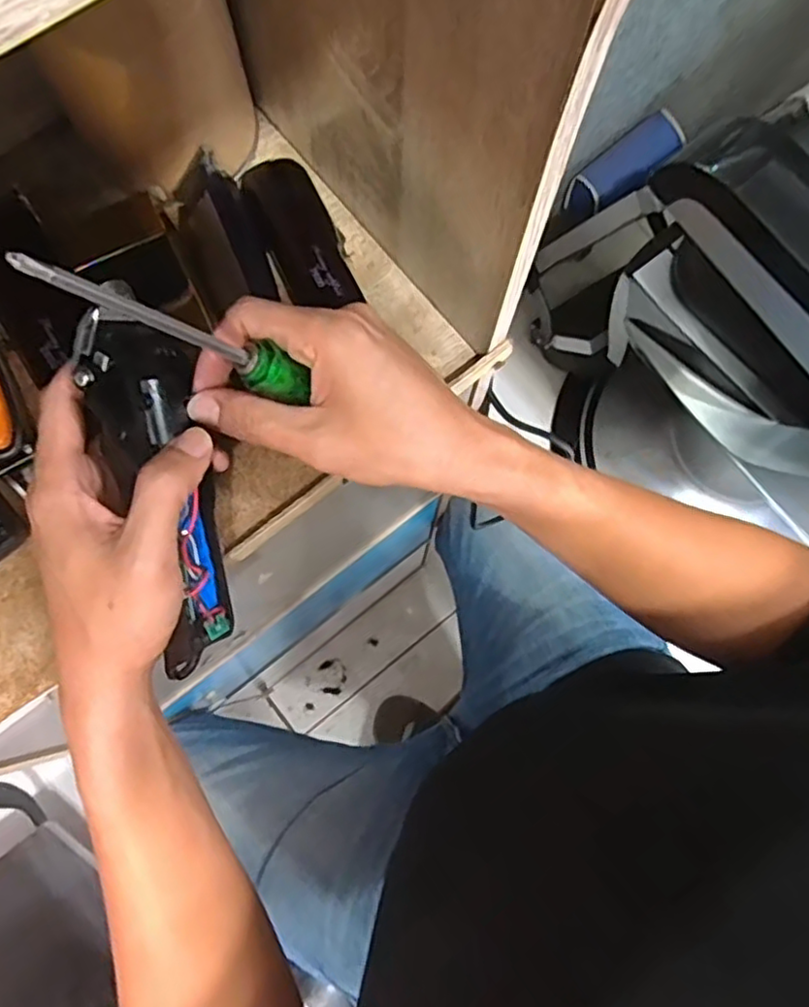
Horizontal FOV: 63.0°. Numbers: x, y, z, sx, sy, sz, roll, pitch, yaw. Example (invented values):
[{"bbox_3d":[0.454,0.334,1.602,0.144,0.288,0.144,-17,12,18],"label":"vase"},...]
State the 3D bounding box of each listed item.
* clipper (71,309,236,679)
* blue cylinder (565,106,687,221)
[{"bbox_3d":[-0.114,-0.004,0.319,0.046,0.033,0.164,-14,104,-5],"label":"clipper"},{"bbox_3d":[0.353,-0.534,1.054,0.200,0.060,0.072,-37,80,7],"label":"blue cylinder"}]

